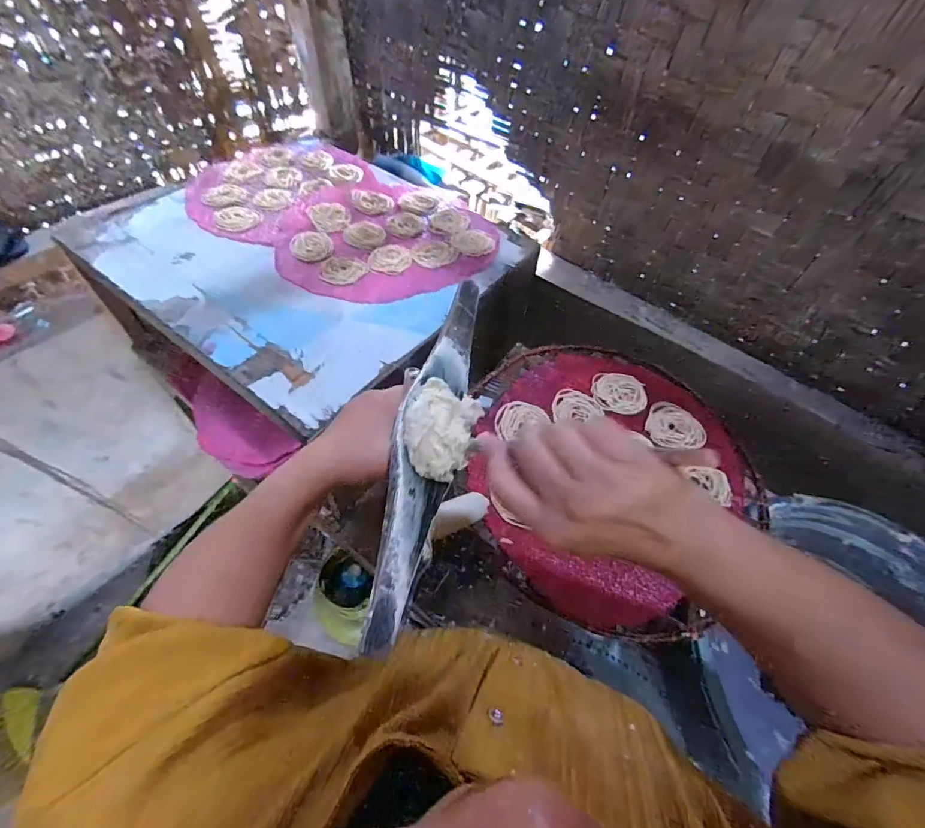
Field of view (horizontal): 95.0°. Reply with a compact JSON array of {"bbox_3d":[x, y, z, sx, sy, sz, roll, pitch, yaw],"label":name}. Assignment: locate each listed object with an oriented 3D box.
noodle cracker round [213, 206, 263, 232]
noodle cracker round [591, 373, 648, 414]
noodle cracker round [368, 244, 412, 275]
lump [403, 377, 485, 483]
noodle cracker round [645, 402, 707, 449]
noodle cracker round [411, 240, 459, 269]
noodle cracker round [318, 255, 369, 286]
[{"bbox_3d":[-0.386,-0.336,0.728,0.077,0.005,0.066,12,55,4],"label":"noodle cracker round"},{"bbox_3d":[0.223,-0.031,0.600,0.075,0.005,0.073,2,55,-3],"label":"noodle cracker round"},{"bbox_3d":[-0.117,-0.253,0.692,0.066,0.005,0.068,2,55,-3],"label":"noodle cracker round"},{"bbox_3d":[-0.015,0.009,0.303,0.049,0.035,0.074,15,55,6],"label":"lump"},{"bbox_3d":[0.283,0.013,0.571,0.067,0.008,0.072,2,55,-3],"label":"noodle cracker round"},{"bbox_3d":[-0.048,-0.267,0.707,0.071,0.005,0.065,2,55,-3],"label":"noodle cracker round"},{"bbox_3d":[-0.189,-0.228,0.671,0.069,0.004,0.067,2,55,-3],"label":"noodle cracker round"}]

